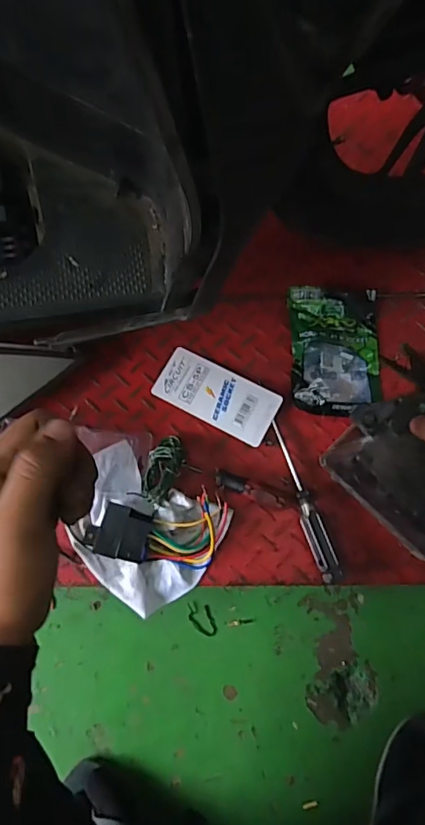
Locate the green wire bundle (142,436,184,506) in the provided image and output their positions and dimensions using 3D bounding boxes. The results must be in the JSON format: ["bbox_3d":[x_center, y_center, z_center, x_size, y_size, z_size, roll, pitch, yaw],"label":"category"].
[{"bbox_3d":[-0.056,0.063,0.551,0.041,0.037,0.080,10,75,5],"label":"green wire bundle"}]

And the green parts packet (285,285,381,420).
[{"bbox_3d":[0.151,-0.076,0.592,0.109,0.022,0.161,-1,74,2],"label":"green parts packet"}]

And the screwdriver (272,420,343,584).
[{"bbox_3d":[0.100,0.097,0.547,0.021,0.027,0.184,-19,74,-4],"label":"screwdriver"}]

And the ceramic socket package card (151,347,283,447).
[{"bbox_3d":[0.005,-0.022,0.590,0.146,0.011,0.072,28,77,9],"label":"ceramic socket package card"}]

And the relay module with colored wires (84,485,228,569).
[{"bbox_3d":[-0.062,0.125,0.528,0.146,0.049,0.072,5,74,3],"label":"relay module with colored wires"}]

